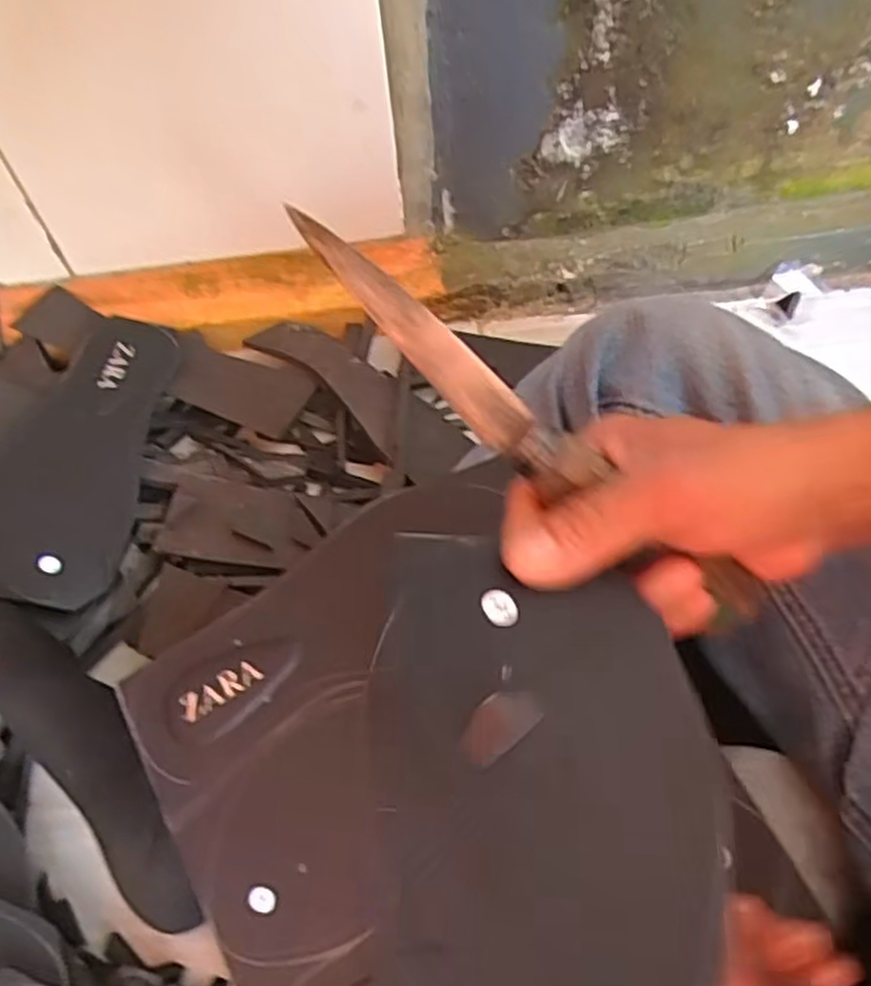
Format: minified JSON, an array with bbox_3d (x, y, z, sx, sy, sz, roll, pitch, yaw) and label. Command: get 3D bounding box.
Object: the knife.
[{"bbox_3d":[0.032,-0.020,0.263,0.208,0.017,0.019,40,64,-5],"label":"knife"}]

